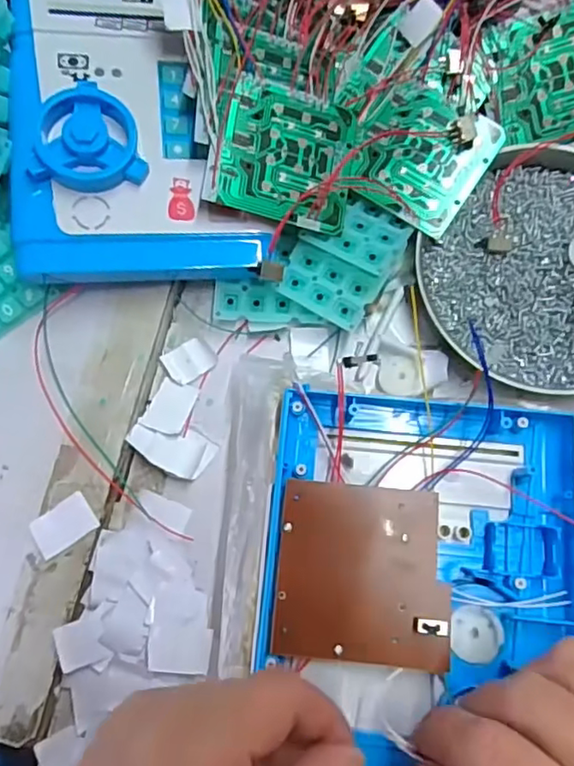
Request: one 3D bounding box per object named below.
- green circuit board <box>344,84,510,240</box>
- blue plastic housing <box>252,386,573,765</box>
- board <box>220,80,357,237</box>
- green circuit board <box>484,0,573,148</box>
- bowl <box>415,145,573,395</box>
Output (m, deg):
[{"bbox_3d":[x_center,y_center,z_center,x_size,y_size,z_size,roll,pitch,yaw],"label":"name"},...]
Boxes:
[{"bbox_3d":[0.071,-0.122,0.313,0.067,0.006,0.070,34,84,8],"label":"green circuit board"},{"bbox_3d":[0.056,0.087,0.255,0.130,0.019,0.163,6,77,2],"label":"blue plastic housing"},{"bbox_3d":[0.002,-0.116,0.301,0.067,0.005,0.069,11,81,-17],"label":"board"},{"bbox_3d":[0.147,-0.168,0.321,0.069,0.004,0.069,-15,98,3],"label":"green circuit board"},{"bbox_3d":[0.144,-0.060,0.312,0.123,0.022,0.126,0,77,1],"label":"bowl"}]

